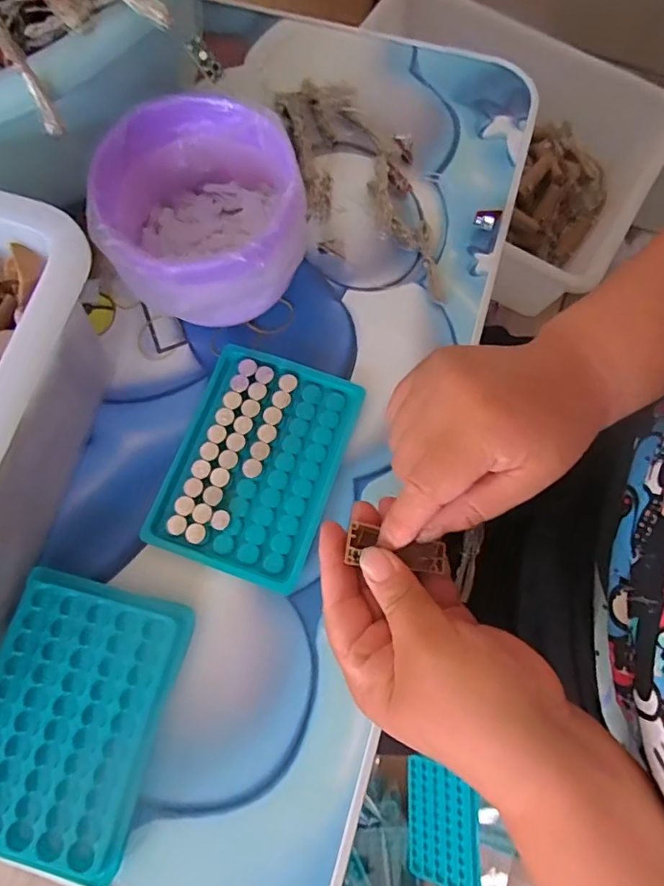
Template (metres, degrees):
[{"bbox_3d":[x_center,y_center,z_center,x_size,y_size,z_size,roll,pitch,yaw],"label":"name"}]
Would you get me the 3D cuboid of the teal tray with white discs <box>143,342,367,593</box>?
[{"bbox_3d":[-0.047,0.010,0.323,0.097,0.008,0.132,19,76,4],"label":"teal tray with white discs"}]

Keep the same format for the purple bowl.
[{"bbox_3d":[-0.073,-0.127,0.319,0.105,0.090,0.110,0,75,-1],"label":"purple bowl"}]

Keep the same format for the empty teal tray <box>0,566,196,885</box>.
[{"bbox_3d":[-0.135,0.140,0.278,0.093,0.018,0.127,15,75,3],"label":"empty teal tray"}]

